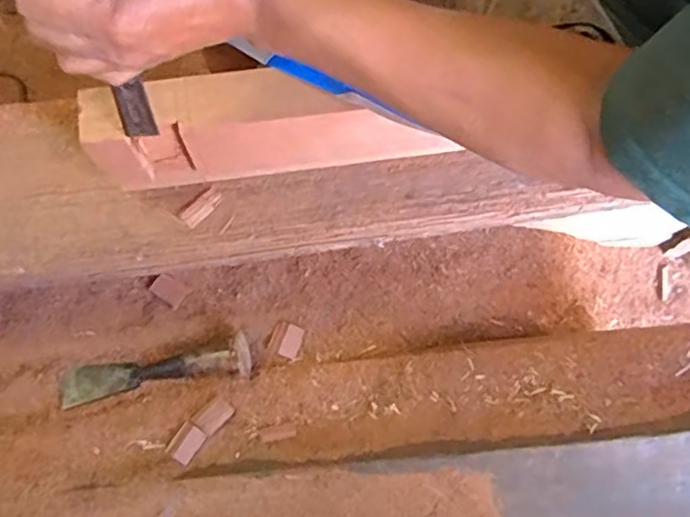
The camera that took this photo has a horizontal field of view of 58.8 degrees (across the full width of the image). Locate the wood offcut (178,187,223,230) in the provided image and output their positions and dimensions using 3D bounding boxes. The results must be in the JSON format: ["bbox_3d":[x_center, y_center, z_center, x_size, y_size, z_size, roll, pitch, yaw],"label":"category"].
[{"bbox_3d":[-0.154,-0.055,0.656,0.023,0.004,0.049,42,76,13],"label":"wood offcut"}]

